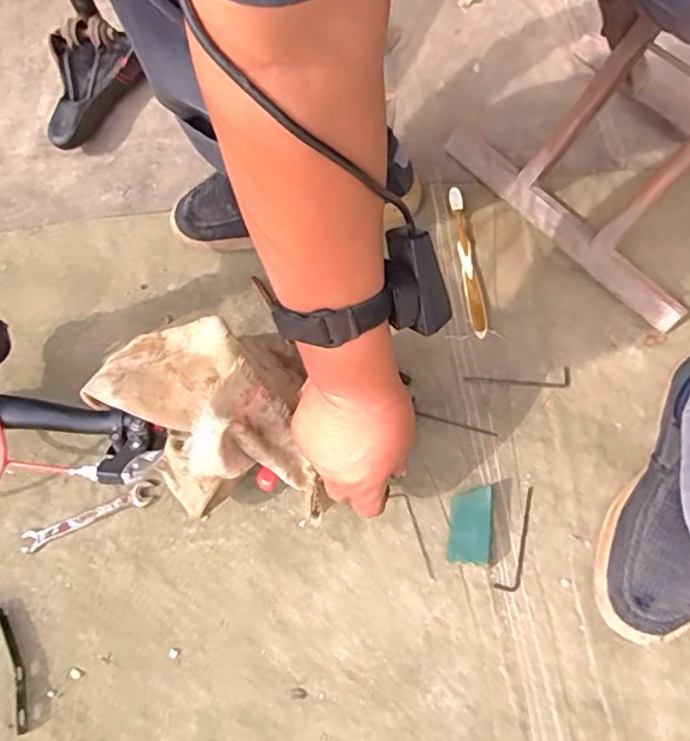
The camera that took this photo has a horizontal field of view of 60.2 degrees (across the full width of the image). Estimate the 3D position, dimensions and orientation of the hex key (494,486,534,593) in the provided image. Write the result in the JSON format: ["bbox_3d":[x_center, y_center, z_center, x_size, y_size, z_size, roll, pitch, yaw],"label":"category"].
[{"bbox_3d":[0.151,0.144,0.514,0.017,0.004,0.093,19,65,11],"label":"hex key"}]

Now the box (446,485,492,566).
[{"bbox_3d":[0.107,0.133,0.511,0.033,0.020,0.065,8,63,5],"label":"box"}]

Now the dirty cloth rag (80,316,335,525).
[{"bbox_3d":[-0.116,0.030,0.479,0.192,0.100,0.145,-1,63,1],"label":"dirty cloth rag"}]

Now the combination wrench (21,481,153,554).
[{"bbox_3d":[-0.226,0.129,0.525,0.115,0.007,0.019,-22,64,-10],"label":"combination wrench"}]

